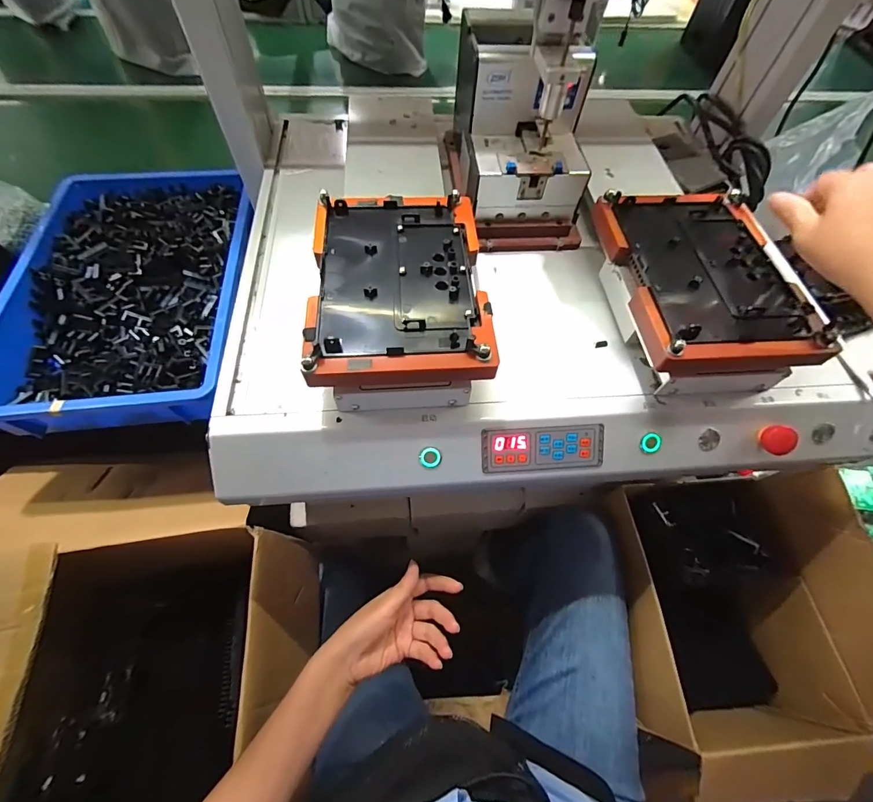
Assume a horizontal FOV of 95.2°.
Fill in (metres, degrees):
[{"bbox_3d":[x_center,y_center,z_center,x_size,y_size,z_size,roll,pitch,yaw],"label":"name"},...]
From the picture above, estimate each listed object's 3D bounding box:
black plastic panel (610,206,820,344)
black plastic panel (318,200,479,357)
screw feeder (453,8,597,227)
[{"bbox_3d":[0.265,-0.136,0.392,0.140,0.014,0.184,-4,61,-5],"label":"black plastic panel"},{"bbox_3d":[-0.036,-0.121,0.371,0.135,0.012,0.186,-2,60,-4],"label":"black plastic panel"},{"bbox_3d":[0.095,-0.323,0.453,0.136,0.140,0.174,-3,61,-4],"label":"screw feeder"}]

